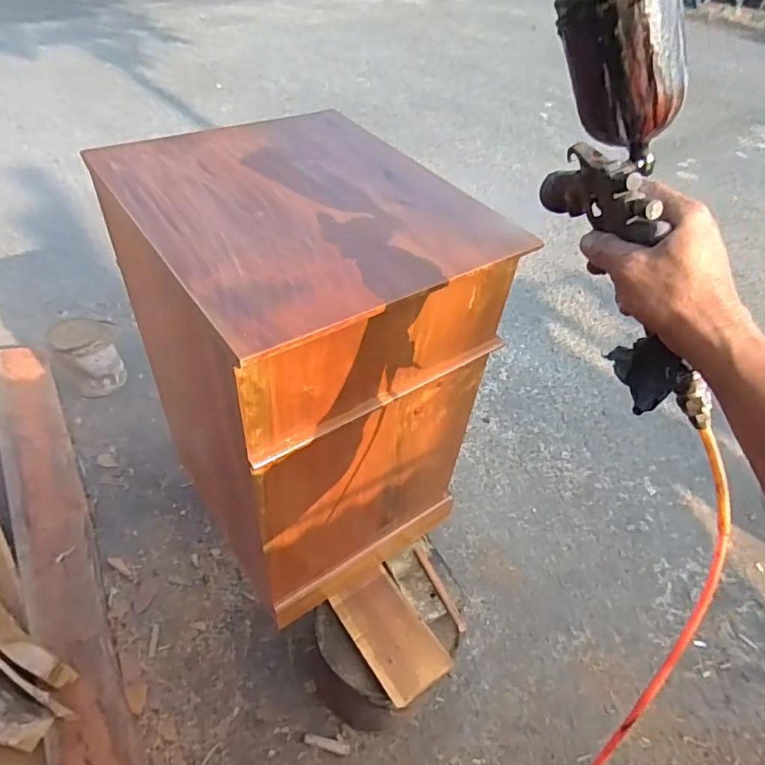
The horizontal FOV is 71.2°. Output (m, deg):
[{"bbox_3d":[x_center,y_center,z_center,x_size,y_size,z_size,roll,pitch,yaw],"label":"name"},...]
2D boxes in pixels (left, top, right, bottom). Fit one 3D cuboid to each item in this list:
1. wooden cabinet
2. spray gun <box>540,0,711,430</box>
[{"bbox_3d":[-0.142,-0.008,0.928,0.398,0.677,0.496,-26,53,-27],"label":"wooden cabinet"},{"bbox_3d":[0.183,-0.129,0.412,0.073,0.324,0.119,-12,5,-19],"label":"spray gun"}]

